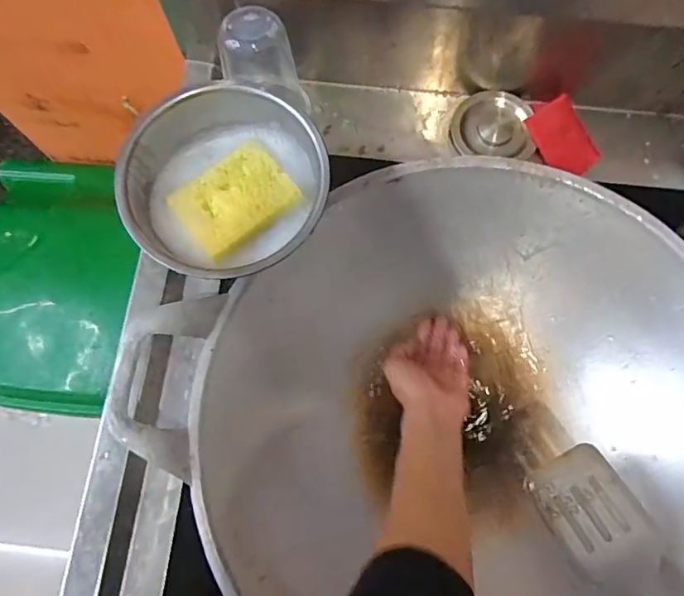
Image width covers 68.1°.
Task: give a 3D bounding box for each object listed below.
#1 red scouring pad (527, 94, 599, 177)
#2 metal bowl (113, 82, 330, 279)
[{"bbox_3d":[0.221,-0.161,0.509,0.051,0.013,0.078,-27,81,8],"label":"red scouring pad"},{"bbox_3d":[-0.103,-0.102,0.470,0.172,0.080,0.174,0,76,1],"label":"metal bowl"}]

